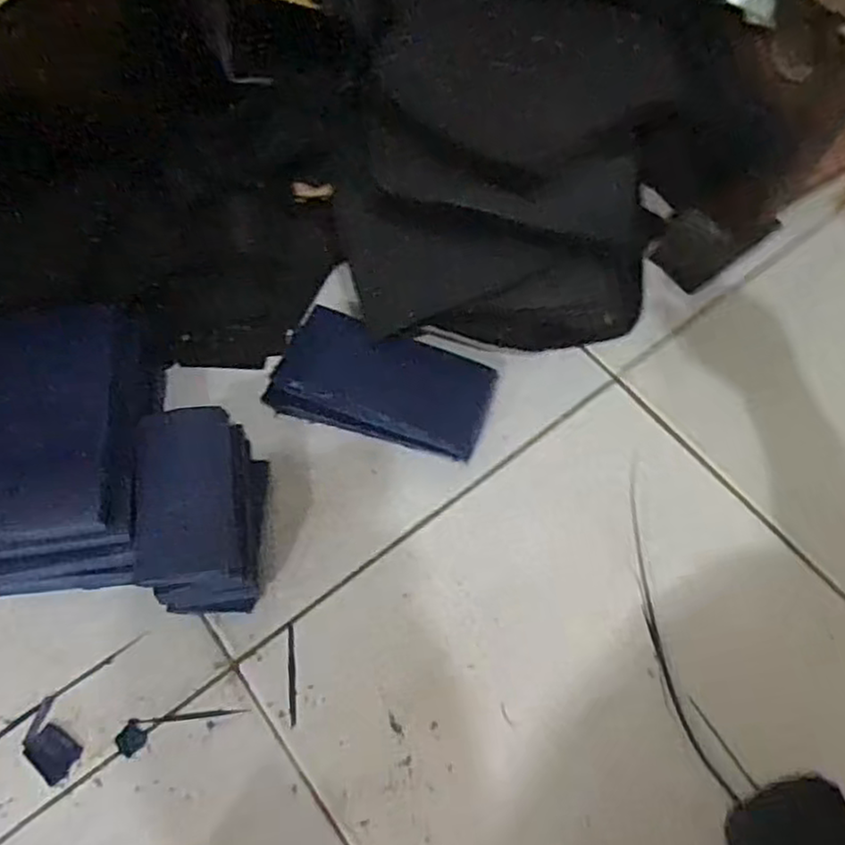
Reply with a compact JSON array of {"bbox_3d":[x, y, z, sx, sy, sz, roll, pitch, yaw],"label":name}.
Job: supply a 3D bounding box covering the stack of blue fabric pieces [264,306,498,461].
[{"bbox_3d":[-0.034,-0.032,0.606,0.180,0.036,0.097,18,67,7],"label":"stack of blue fabric pieces"}]

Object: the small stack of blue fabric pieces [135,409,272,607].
[{"bbox_3d":[-0.161,0.069,0.523,0.078,0.102,0.137,-5,63,-2],"label":"small stack of blue fabric pieces"}]

